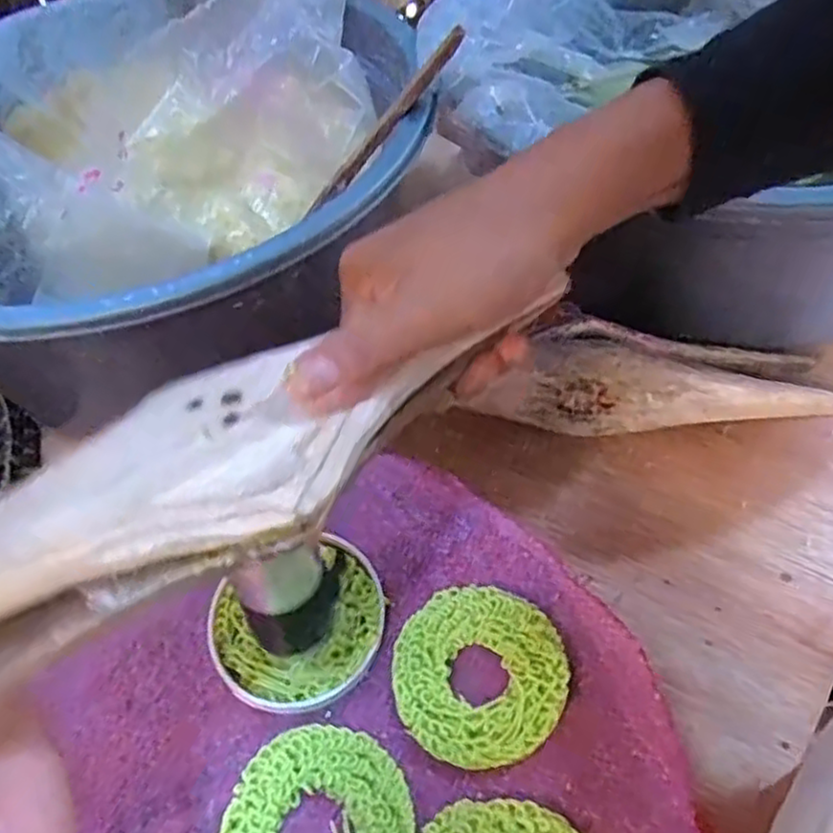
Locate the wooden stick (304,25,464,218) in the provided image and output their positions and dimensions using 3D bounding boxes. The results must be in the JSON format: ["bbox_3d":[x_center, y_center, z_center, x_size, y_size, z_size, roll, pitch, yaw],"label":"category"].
[{"bbox_3d":[-0.022,-0.183,0.463,0.151,0.011,0.013,-40,45,32],"label":"wooden stick"}]

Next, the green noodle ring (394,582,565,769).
[{"bbox_3d":[0.028,0.115,0.330,0.078,0.008,0.078,-4,53,6],"label":"green noodle ring"}]

